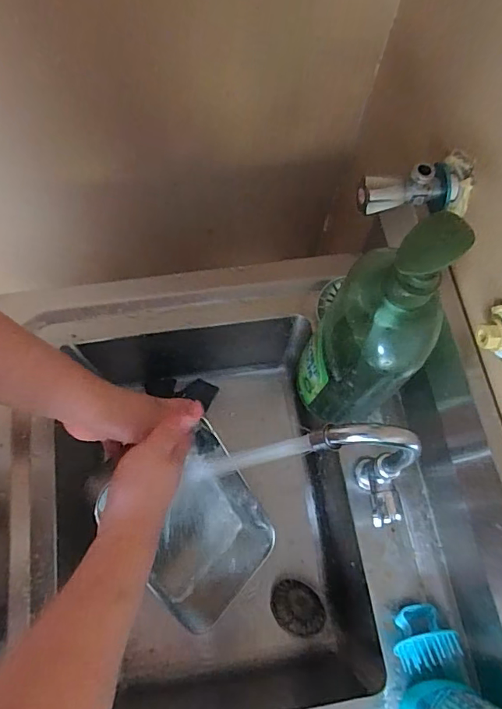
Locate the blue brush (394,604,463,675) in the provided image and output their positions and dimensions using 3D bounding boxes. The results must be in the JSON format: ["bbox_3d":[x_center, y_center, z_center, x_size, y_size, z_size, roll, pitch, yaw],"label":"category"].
[{"bbox_3d":[0.161,0.267,0.442,0.052,0.033,0.050,-25,72,-11],"label":"blue brush"}]

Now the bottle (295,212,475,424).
[{"bbox_3d":[0.098,-0.011,0.400,0.084,0.251,0.082,1,69,-2],"label":"bottle"}]

